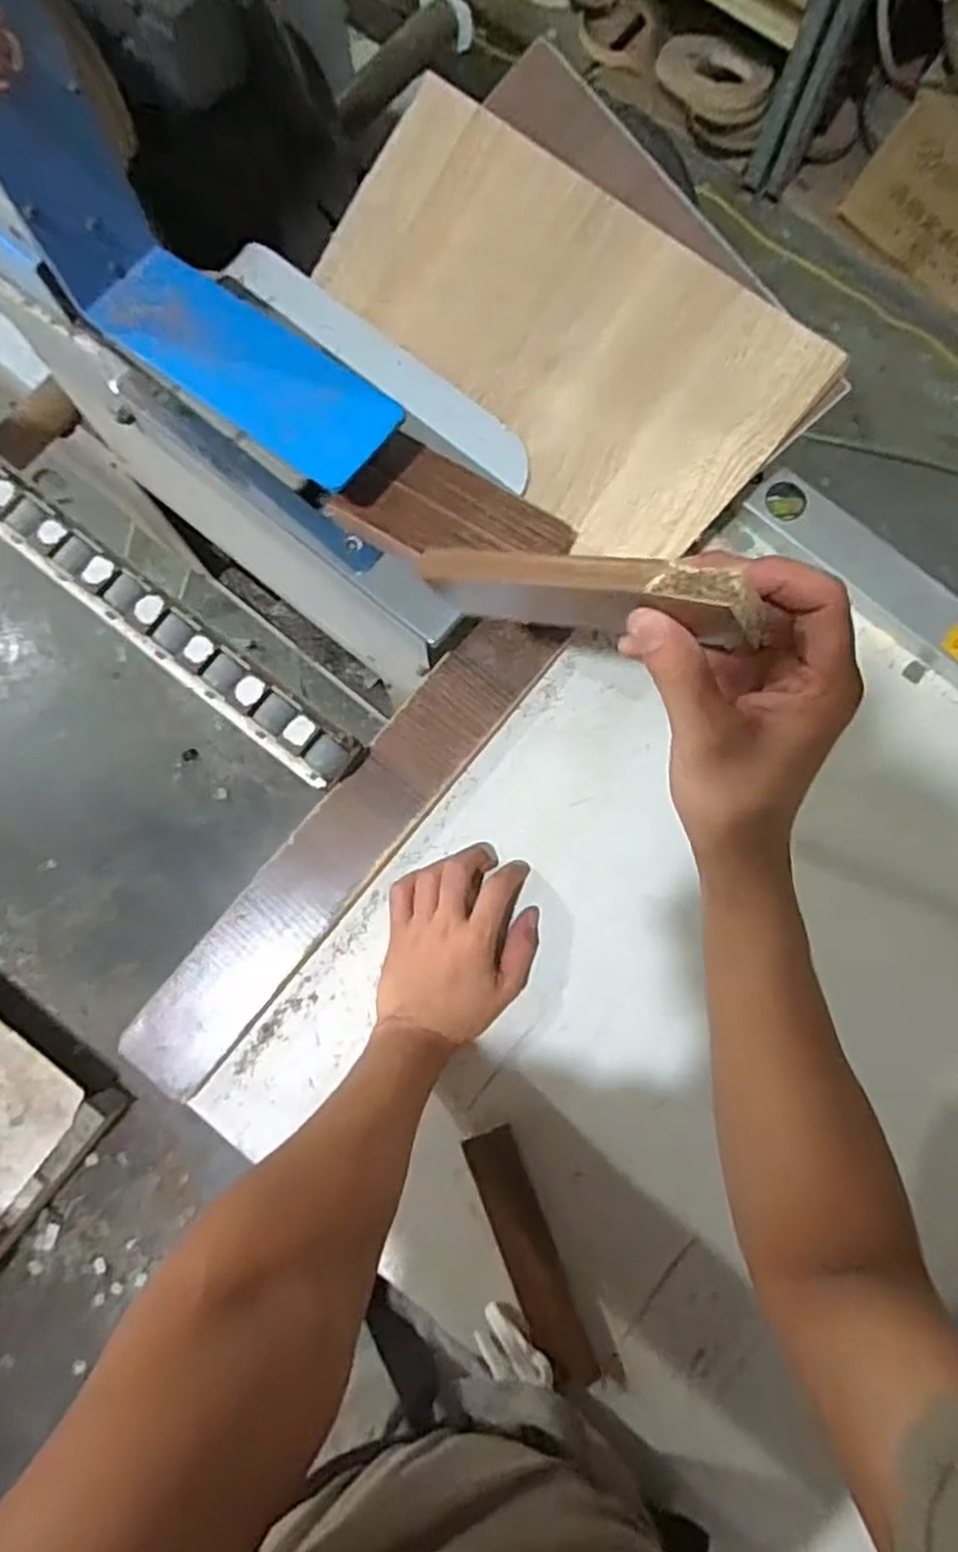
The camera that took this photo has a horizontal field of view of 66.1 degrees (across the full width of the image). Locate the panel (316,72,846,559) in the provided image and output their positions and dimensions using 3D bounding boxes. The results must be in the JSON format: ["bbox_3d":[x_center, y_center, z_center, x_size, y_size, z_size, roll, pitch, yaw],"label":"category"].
[{"bbox_3d":[0.060,-0.347,0.567,0.377,0.016,0.210,41,105,3],"label":"panel"}]

